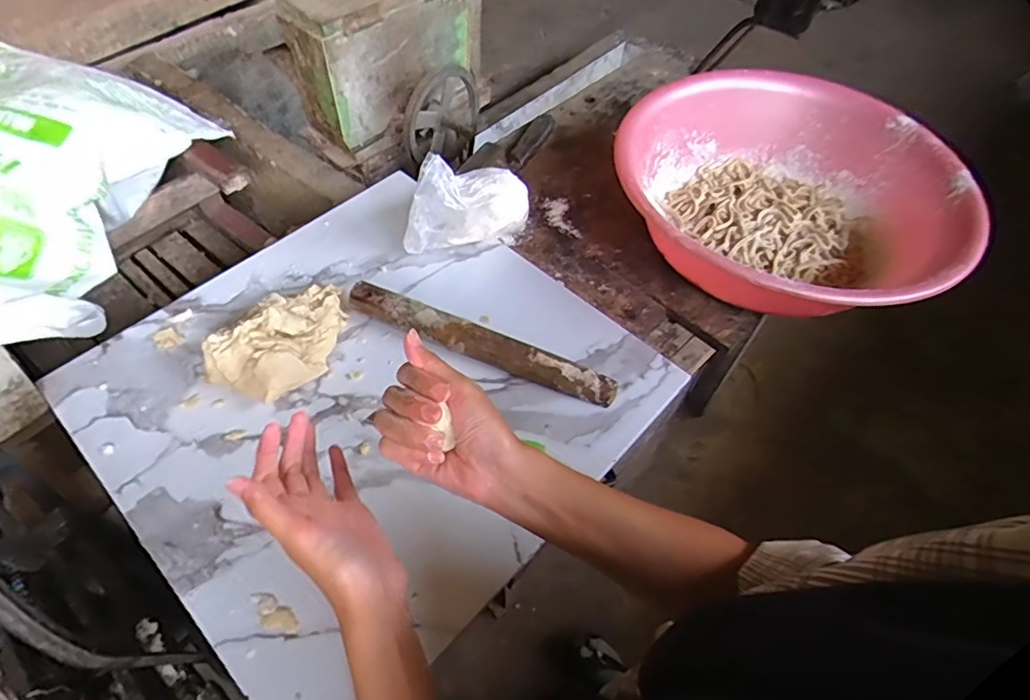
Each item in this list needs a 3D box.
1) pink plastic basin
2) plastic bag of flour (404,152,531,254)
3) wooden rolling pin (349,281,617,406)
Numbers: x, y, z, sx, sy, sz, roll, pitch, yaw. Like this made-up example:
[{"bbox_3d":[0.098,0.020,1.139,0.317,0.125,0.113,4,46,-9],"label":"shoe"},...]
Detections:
[{"bbox_3d":[0.333,-0.182,0.701,0.400,0.137,0.388,2,54,-3],"label":"pink plastic basin"},{"bbox_3d":[-0.058,-0.180,0.676,0.170,0.121,0.069,-26,60,-21],"label":"plastic bag of flour"},{"bbox_3d":[-0.038,-0.007,0.603,0.301,0.035,0.032,19,55,9],"label":"wooden rolling pin"}]

